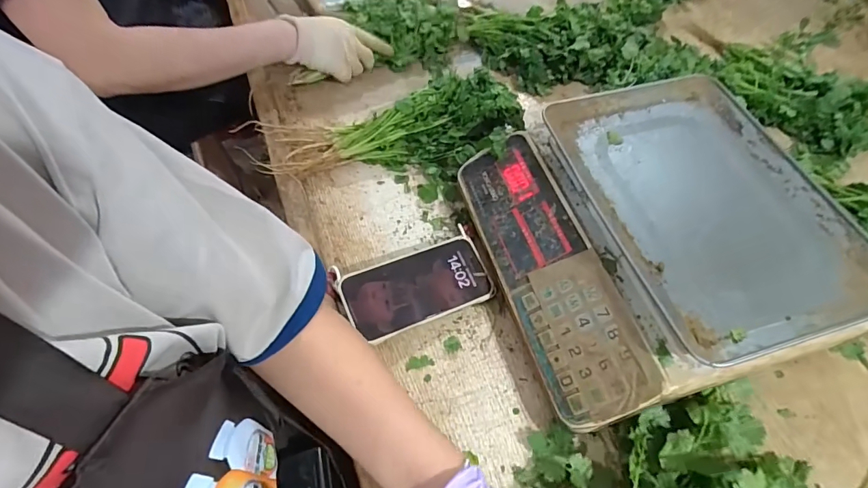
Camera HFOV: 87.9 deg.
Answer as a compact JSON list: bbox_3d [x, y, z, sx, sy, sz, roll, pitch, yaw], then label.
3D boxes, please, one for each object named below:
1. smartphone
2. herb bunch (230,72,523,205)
[{"bbox_3d":[-0.016,0.047,0.505,0.162,0.006,0.081,-19,68,-19],"label":"smartphone"},{"bbox_3d":[-0.057,-0.145,0.607,0.361,0.076,0.176,-12,58,-10],"label":"herb bunch"}]

